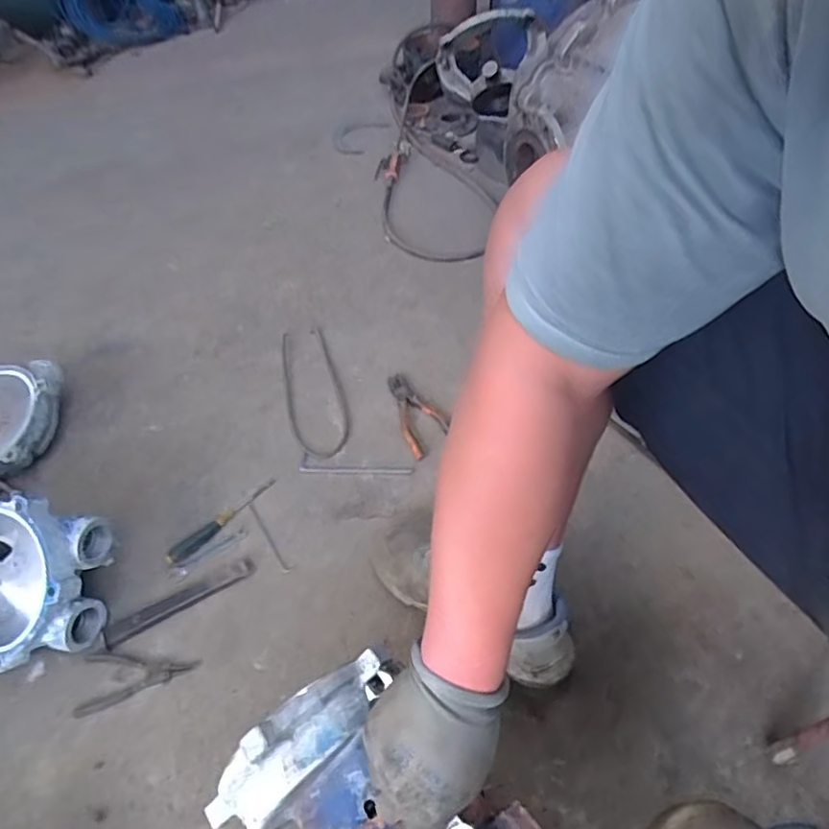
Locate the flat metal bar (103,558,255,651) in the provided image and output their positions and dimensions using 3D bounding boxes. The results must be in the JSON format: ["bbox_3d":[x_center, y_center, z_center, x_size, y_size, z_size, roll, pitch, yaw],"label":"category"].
[{"bbox_3d":[-0.324,0.258,0.832,0.204,0.011,0.033,-26,52,-17],"label":"flat metal bar"}]

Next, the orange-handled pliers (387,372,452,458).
[{"bbox_3d":[0.010,-0.006,1.054,0.087,0.025,0.187,-17,50,-10],"label":"orange-handled pliers"}]

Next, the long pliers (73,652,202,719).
[{"bbox_3d":[-0.360,0.331,0.774,0.154,0.008,0.070,-15,50,-8],"label":"long pliers"}]

